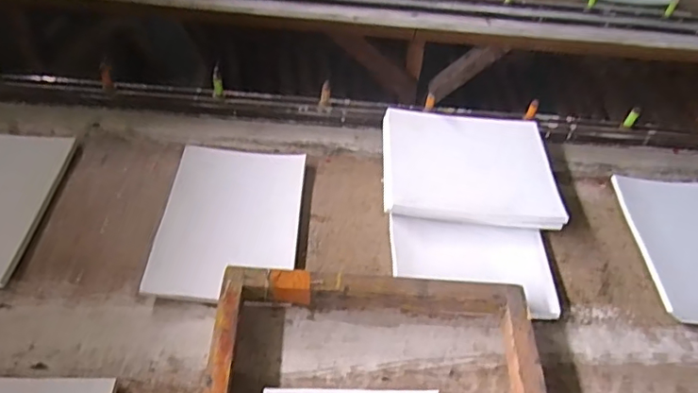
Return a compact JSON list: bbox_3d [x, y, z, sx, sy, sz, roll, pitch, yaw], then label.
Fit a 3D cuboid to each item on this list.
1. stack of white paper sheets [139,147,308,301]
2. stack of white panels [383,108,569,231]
[{"bbox_3d":[-0.173,0.035,0.796,0.192,0.014,0.253,9,59,-8],"label":"stack of white paper sheets"},{"bbox_3d":[0.197,-0.050,0.888,0.273,0.029,0.210,4,54,-3],"label":"stack of white panels"}]

